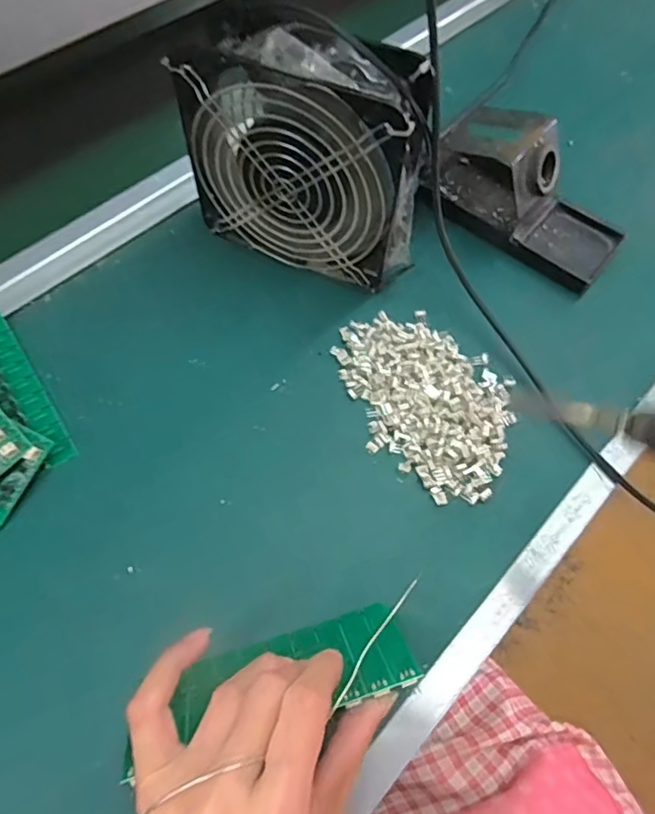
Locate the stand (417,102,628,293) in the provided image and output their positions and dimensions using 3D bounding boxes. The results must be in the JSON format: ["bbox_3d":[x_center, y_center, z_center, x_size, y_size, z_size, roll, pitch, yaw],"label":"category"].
[{"bbox_3d":[0.159,-0.170,0.423,0.159,0.077,0.076,36,68,14],"label":"stand"}]

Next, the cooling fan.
[{"bbox_3d":[-0.013,-0.165,0.362,0.156,0.157,0.056,21,65,8],"label":"cooling fan"}]

